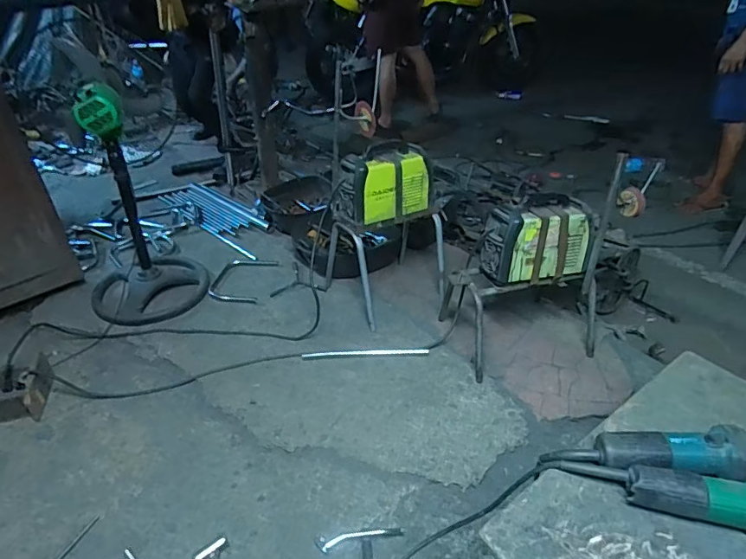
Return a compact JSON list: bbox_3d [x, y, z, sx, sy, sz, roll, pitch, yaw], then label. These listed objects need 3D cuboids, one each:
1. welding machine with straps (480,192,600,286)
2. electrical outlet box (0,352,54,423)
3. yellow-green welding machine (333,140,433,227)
[{"bbox_3d":[0.468,-0.118,1.399,0.304,0.212,0.145,-13,37,-16],"label":"welding machine with straps"},{"bbox_3d":[-1.082,0.327,1.424,0.225,0.114,0.158,-7,36,-8],"label":"electrical outlet box"},{"bbox_3d":[0.041,-0.311,1.574,0.301,0.216,0.148,-24,42,-28],"label":"yellow-green welding machine"}]

